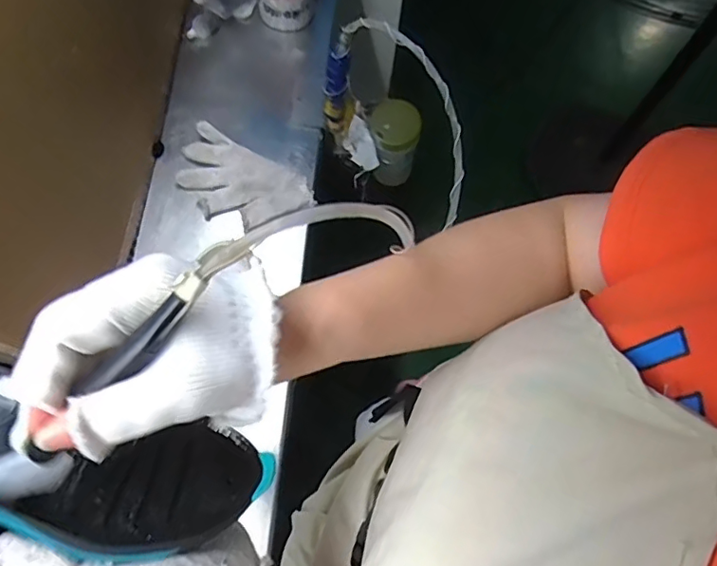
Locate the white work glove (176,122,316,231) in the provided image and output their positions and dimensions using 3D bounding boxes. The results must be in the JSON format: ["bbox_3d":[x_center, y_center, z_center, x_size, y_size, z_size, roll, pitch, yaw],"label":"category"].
[{"bbox_3d":[-0.156,-0.129,0.711,0.189,0.034,0.104,29,71,9],"label":"white work glove"}]

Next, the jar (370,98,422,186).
[{"bbox_3d":[0.054,-0.223,0.865,0.069,0.144,0.072,1,69,-2],"label":"jar"}]

